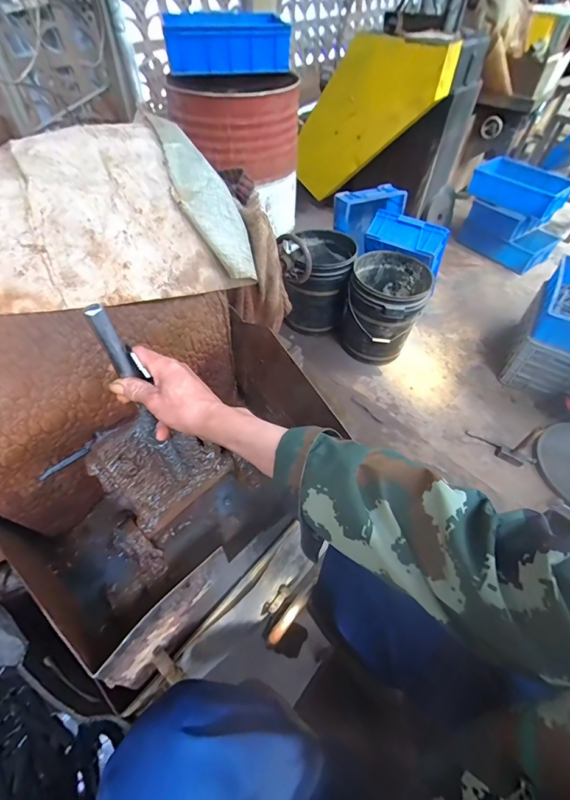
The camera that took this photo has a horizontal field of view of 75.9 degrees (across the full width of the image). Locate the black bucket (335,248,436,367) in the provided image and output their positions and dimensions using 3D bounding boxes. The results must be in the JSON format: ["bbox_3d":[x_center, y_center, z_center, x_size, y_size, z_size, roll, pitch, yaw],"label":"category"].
[{"bbox_3d":[0.454,-0.423,1.758,0.340,0.426,0.365,2,52,-2],"label":"black bucket"}]

